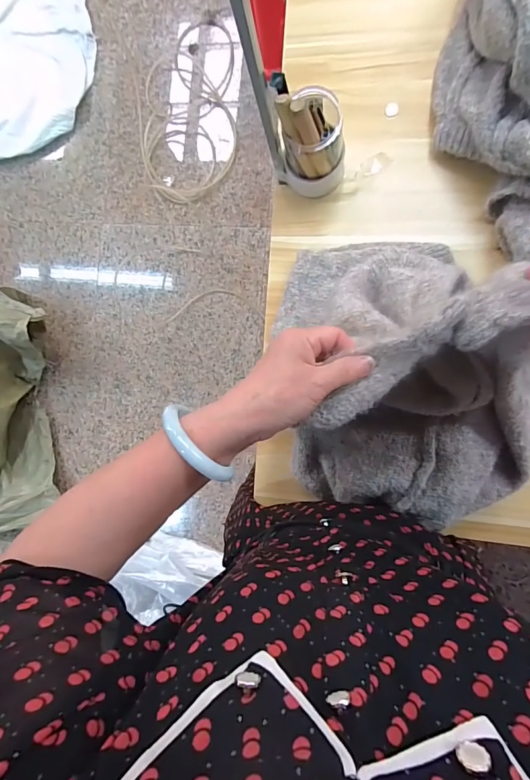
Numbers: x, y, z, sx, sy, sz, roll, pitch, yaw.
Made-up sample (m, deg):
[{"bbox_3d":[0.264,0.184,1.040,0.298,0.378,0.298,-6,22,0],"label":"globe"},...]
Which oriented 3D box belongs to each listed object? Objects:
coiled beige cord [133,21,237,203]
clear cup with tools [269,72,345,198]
[{"bbox_3d":[-0.262,-0.932,1.348,0.366,0.039,0.556,-5,90,11],"label":"coiled beige cord"},{"bbox_3d":[0.060,-0.323,0.498,0.082,0.169,0.086,0,91,11],"label":"clear cup with tools"}]

